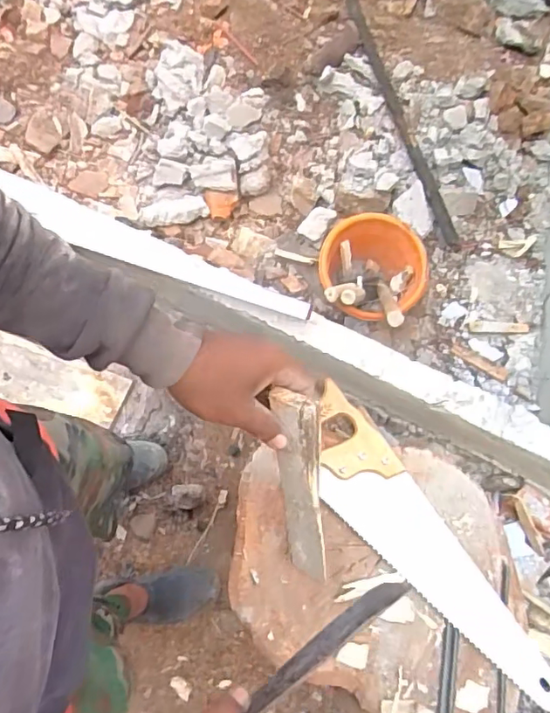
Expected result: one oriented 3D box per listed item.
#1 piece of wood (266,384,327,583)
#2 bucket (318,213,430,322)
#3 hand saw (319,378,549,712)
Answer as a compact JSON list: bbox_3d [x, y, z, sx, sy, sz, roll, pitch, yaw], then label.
[{"bbox_3d":[0.030,0.161,0.580,0.040,0.338,0.030,-6,44,0],"label":"piece of wood"},{"bbox_3d":[0.245,-0.194,1.319,0.263,0.167,0.251,0,67,-1],"label":"bucket"},{"bbox_3d":[0.182,0.251,0.704,0.108,0.025,0.457,-32,71,-13],"label":"hand saw"}]

